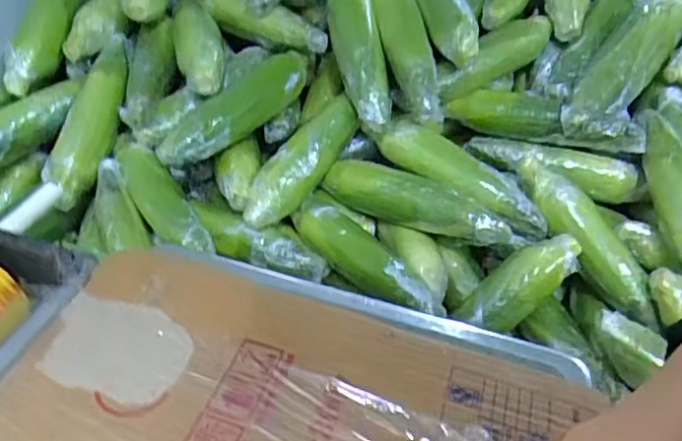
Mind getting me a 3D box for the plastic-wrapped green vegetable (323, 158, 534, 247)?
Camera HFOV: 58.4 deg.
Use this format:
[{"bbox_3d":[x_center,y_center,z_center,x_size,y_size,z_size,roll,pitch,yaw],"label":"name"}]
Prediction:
[{"bbox_3d":[0.094,-0.020,0.702,0.238,0.049,0.046,21,41,17],"label":"plastic-wrapped green vegetable"}]

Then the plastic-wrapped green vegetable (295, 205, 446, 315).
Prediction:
[{"bbox_3d":[0.028,0.043,0.673,0.207,0.047,0.053,31,45,27],"label":"plastic-wrapped green vegetable"}]

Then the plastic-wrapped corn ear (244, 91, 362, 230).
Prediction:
[{"bbox_3d":[-0.039,-0.065,0.697,0.048,0.052,0.186,33,77,32],"label":"plastic-wrapped corn ear"}]

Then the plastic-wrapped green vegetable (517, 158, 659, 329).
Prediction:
[{"bbox_3d":[0.281,0.020,0.687,0.068,0.047,0.226,-30,80,-34],"label":"plastic-wrapped green vegetable"}]

